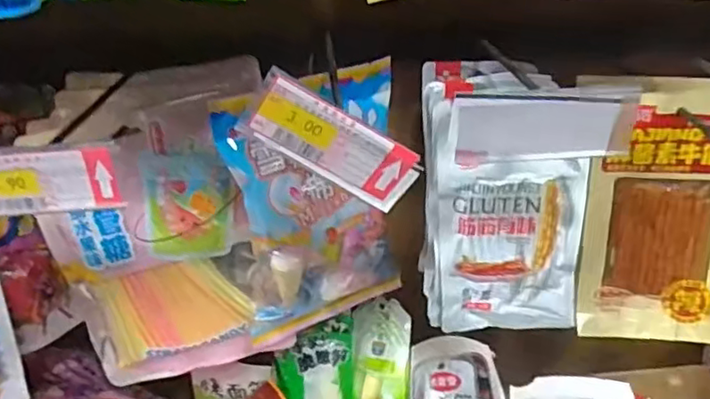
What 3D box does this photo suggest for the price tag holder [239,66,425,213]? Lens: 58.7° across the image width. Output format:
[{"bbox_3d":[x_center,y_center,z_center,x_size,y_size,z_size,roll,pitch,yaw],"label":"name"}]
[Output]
[{"bbox_3d":[-0.012,-0.032,0.369,0.105,0.043,0.005,29,28,-18],"label":"price tag holder"}]

